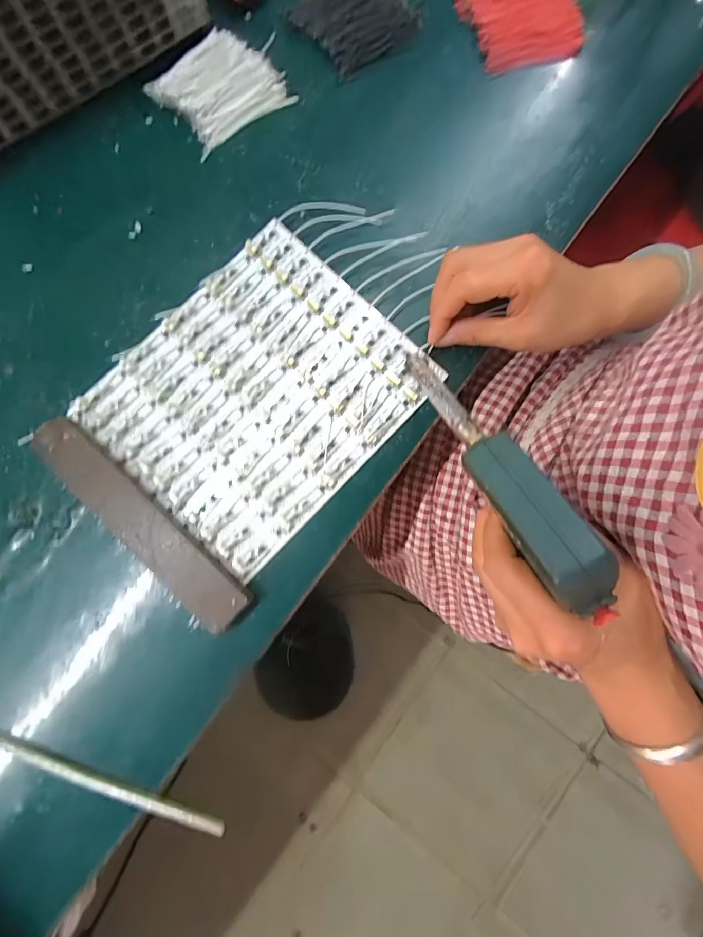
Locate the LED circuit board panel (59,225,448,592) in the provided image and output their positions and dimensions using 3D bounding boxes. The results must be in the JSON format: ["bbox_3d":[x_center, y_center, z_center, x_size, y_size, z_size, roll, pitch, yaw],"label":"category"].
[{"bbox_3d":[-0.073,-0.060,0.306,0.190,0.012,0.223,44,86,5],"label":"LED circuit board panel"}]

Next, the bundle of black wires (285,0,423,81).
[{"bbox_3d":[0.004,-0.418,0.358,0.093,0.022,0.085,-34,85,-3],"label":"bundle of black wires"}]

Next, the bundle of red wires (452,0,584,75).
[{"bbox_3d":[0.149,-0.417,0.353,0.097,0.011,0.108,-13,83,2],"label":"bundle of red wires"}]

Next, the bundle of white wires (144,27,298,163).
[{"bbox_3d":[-0.117,-0.347,0.351,0.108,0.014,0.090,-35,85,-4],"label":"bundle of white wires"}]

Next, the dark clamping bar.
[{"bbox_3d":[-0.156,0.038,0.284,0.201,0.015,0.035,42,85,4],"label":"dark clamping bar"}]

